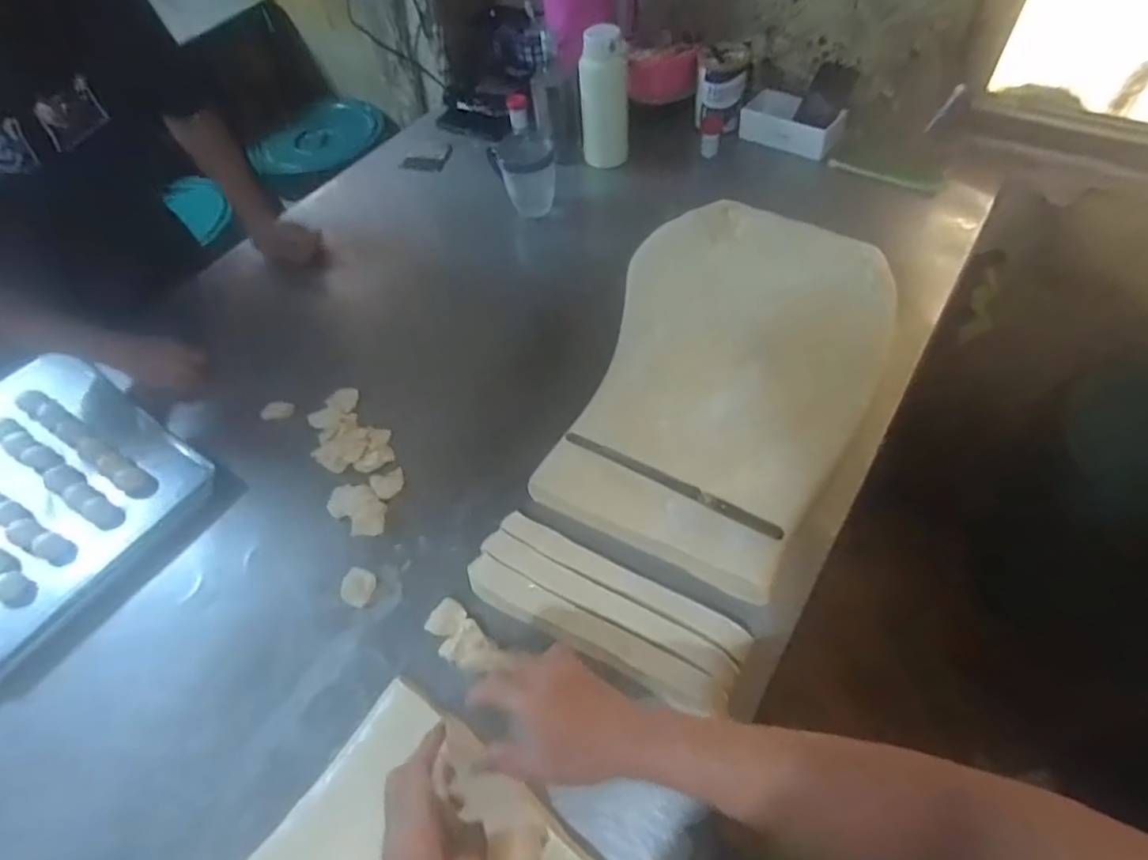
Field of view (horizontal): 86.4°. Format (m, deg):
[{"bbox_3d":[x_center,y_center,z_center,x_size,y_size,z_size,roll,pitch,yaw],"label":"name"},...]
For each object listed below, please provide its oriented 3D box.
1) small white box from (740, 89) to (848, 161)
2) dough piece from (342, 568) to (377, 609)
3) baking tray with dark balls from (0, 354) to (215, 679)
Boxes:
[{"bbox_3d":[0.424,-0.600,1.201,0.194,0.068,0.080,32,63,24],"label":"small white box"},{"bbox_3d":[-0.263,0.191,0.742,0.039,0.020,0.040,-2,54,3],"label":"dough piece"},{"bbox_3d":[-0.757,0.081,0.854,0.432,0.056,0.333,29,62,23],"label":"baking tray with dark balls"}]

